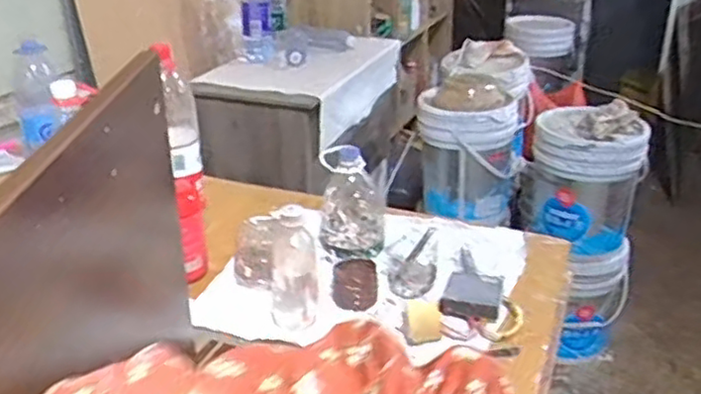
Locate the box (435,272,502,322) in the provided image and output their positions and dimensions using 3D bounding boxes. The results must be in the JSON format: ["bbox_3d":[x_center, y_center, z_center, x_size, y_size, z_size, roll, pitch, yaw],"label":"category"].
[{"bbox_3d":[0.166,0.135,0.932,0.077,0.033,0.067,7,28,17],"label":"box"}]

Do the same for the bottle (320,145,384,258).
[{"bbox_3d":[0.002,0.000,1.075,0.096,0.150,0.100,-1,27,2],"label":"bottle"}]

